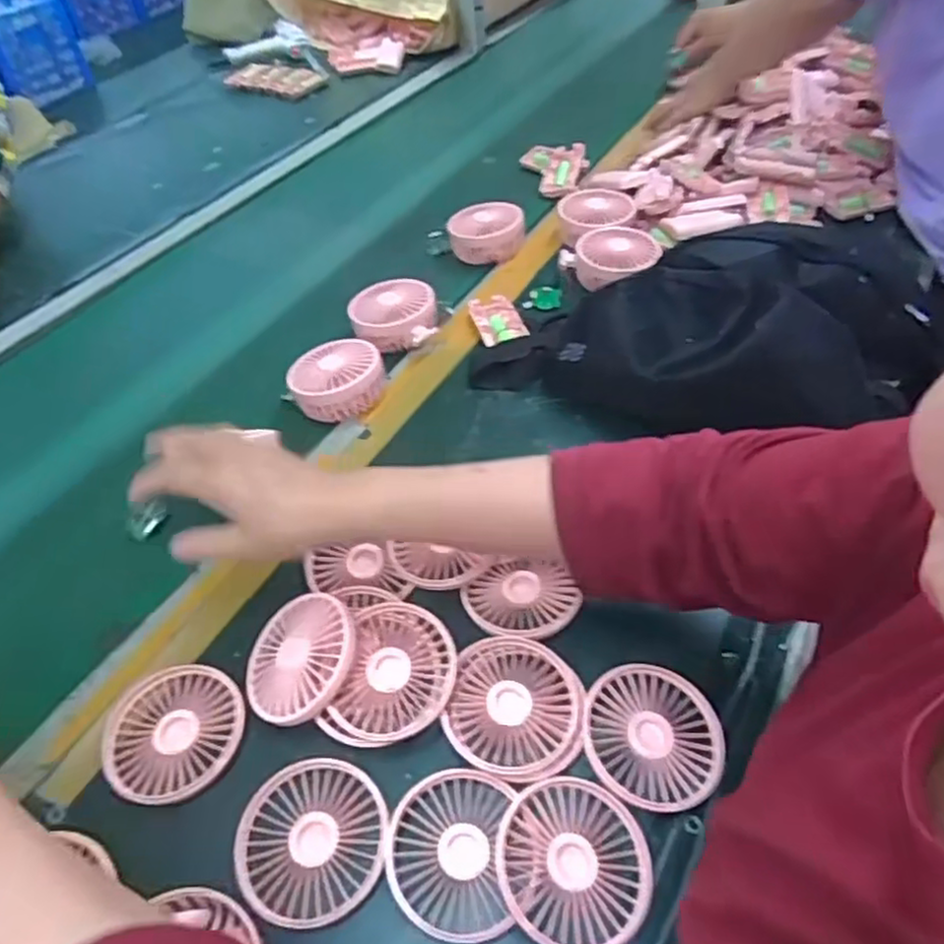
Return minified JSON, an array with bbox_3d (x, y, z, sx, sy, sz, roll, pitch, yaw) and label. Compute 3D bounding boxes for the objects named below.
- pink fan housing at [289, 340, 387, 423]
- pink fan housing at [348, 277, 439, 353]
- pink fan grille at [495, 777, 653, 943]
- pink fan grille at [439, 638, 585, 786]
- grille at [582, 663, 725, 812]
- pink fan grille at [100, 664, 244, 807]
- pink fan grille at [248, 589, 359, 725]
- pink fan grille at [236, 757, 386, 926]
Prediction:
[{"bbox_3d":[-0.129,-0.093,0.654,0.088,0.045,0.078,-11,49,-4],"label":"pink fan housing"},{"bbox_3d":[-0.081,-0.161,0.715,0.091,0.041,0.087,-5,49,0],"label":"pink fan housing"},{"bbox_3d":[0.059,0.223,0.393,0.084,0.016,0.087,-3,49,3],"label":"pink fan grille"},{"bbox_3d":[0.030,0.152,0.450,0.086,0.016,0.089,8,50,12],"label":"pink fan grille"},{"bbox_3d":[0.116,0.167,0.438,0.085,0.012,0.088,3,49,8],"label":"grille"},{"bbox_3d":[-0.199,0.171,0.454,0.090,0.006,0.087,-3,49,3],"label":"pink fan grille"},{"bbox_3d":[-0.116,0.123,0.461,0.081,0.011,0.085,-17,52,23],"label":"pink fan grille"},{"bbox_3d":[-0.096,0.220,0.412,0.088,0.006,0.087,-8,49,-2],"label":"pink fan grille"}]

